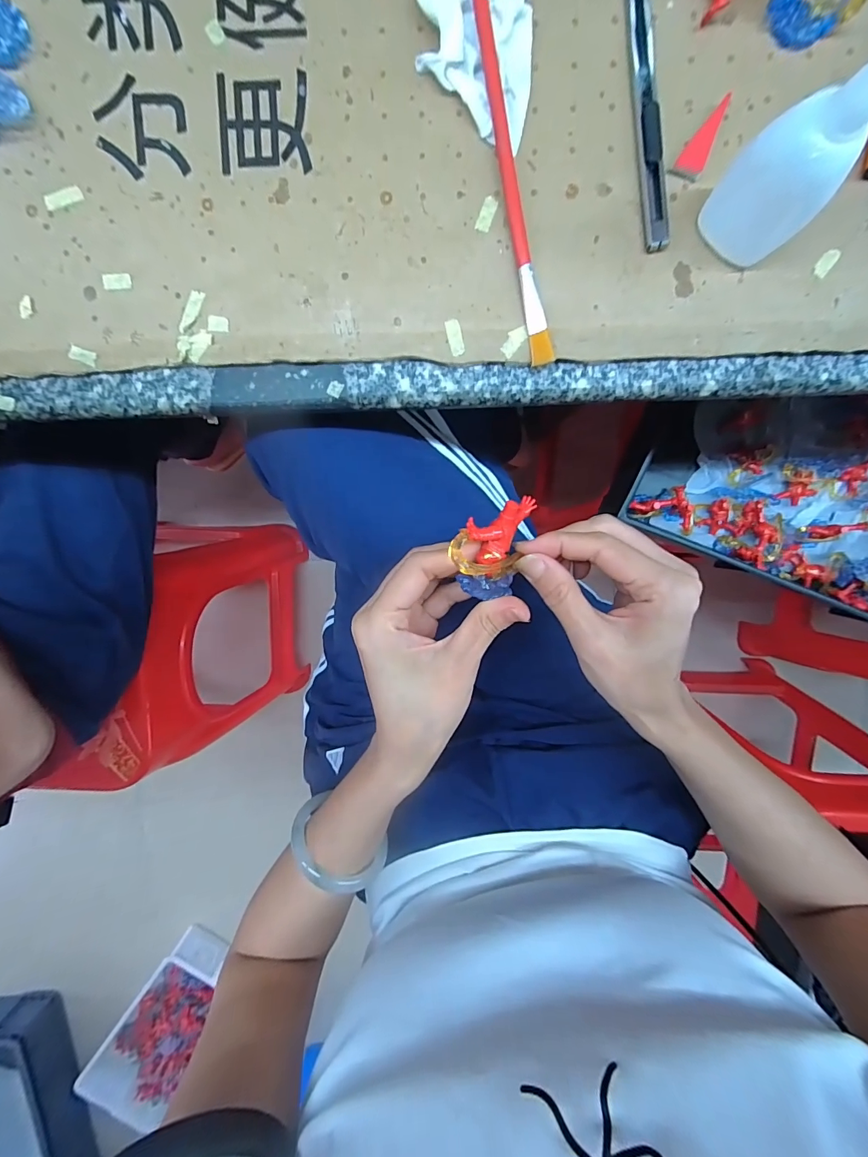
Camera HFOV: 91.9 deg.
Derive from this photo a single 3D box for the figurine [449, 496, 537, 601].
[{"bbox_3d":[0.028,-0.016,0.217,0.038,0.036,0.053,8,99,0],"label":"figurine"}]

